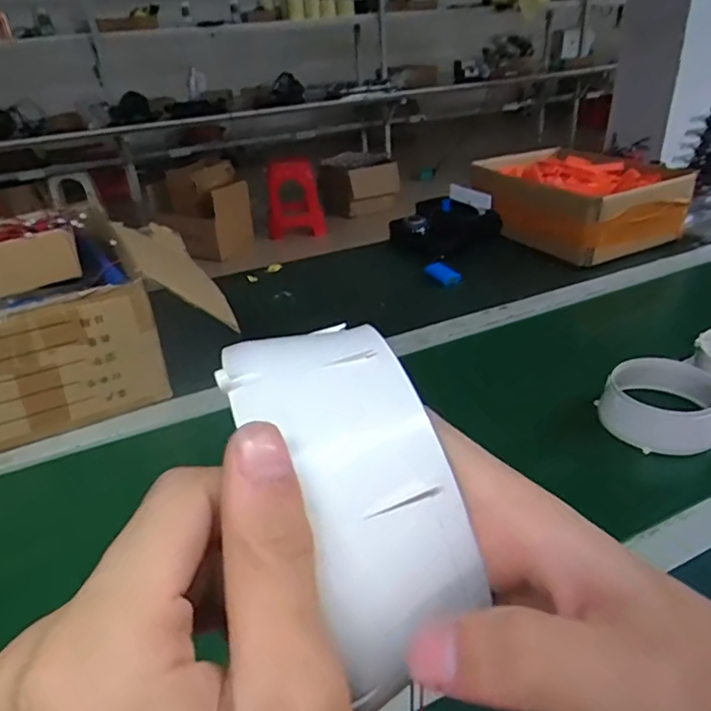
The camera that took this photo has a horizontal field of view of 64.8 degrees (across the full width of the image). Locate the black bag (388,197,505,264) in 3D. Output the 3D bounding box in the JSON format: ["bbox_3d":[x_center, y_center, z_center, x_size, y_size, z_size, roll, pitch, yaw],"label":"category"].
[{"bbox_3d":[0.187,-0.272,1.190,0.197,0.085,0.160,-19,33,-24],"label":"black bag"}]

